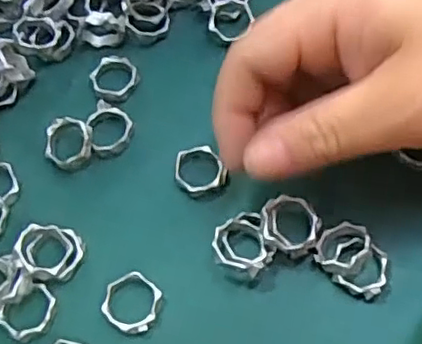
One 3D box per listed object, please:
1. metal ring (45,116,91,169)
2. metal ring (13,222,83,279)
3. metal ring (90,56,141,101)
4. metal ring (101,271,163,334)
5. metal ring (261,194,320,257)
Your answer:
[{"bbox_3d":[-0.060,-0.013,0.262,0.020,0.009,0.021,0,66,0],"label":"metal ring"},{"bbox_3d":[-0.063,0.031,0.239,0.025,0.006,0.022,15,57,-15],"label":"metal ring"},{"bbox_3d":[-0.043,-0.043,0.279,0.021,0.004,0.022,0,66,0],"label":"metal ring"},{"bbox_3d":[-0.030,0.049,0.233,0.021,0.005,0.021,0,66,0],"label":"metal ring"},{"bbox_3d":[0.030,0.020,0.236,0.023,0.008,0.020,22,82,1],"label":"metal ring"}]

